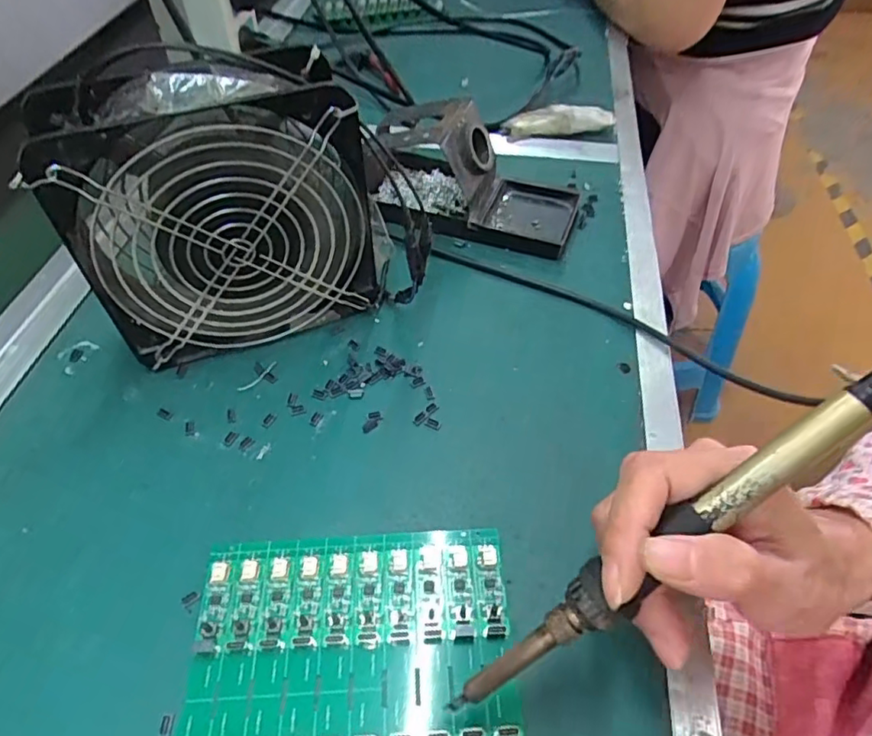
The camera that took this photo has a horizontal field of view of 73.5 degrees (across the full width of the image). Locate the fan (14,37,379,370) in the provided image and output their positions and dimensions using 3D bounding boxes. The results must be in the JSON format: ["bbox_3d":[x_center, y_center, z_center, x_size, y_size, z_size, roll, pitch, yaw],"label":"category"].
[{"bbox_3d":[-0.115,-0.084,0.327,0.152,0.154,0.059,-17,53,-15],"label":"fan"}]

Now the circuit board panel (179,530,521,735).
[{"bbox_3d":[-0.035,0.134,0.244,0.136,0.005,0.132,-2,51,-3],"label":"circuit board panel"}]

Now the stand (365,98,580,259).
[{"bbox_3d":[0.025,-0.147,0.429,0.165,0.068,0.082,22,53,16],"label":"stand"}]

